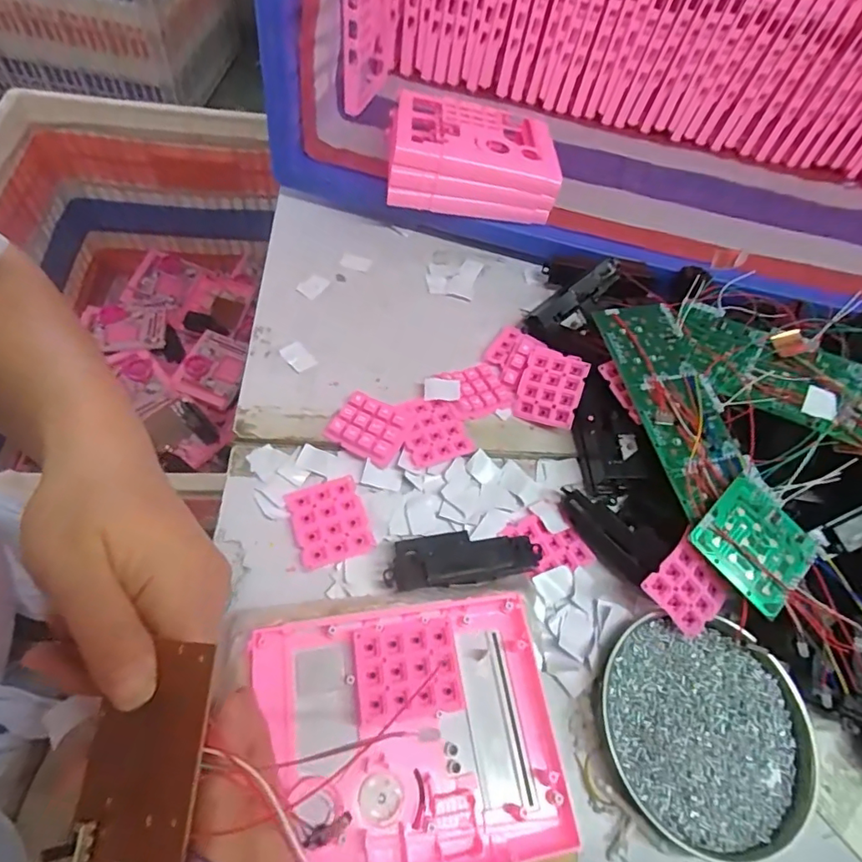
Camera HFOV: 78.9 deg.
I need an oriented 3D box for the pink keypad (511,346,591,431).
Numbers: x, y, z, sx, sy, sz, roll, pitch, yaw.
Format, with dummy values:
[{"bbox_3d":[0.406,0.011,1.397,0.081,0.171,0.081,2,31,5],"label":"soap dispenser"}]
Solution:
[{"bbox_3d":[0.101,-0.037,0.439,0.051,0.011,0.064,17,82,22],"label":"pink keypad"}]

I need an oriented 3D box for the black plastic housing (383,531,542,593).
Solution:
[{"bbox_3d":[0.023,0.088,0.359,0.106,0.027,0.039,-2,60,-11],"label":"black plastic housing"}]

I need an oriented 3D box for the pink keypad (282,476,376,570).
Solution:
[{"bbox_3d":[-0.073,0.065,0.376,0.050,0.006,0.058,-16,63,-18],"label":"pink keypad"}]

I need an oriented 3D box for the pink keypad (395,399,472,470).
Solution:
[{"bbox_3d":[0.001,-0.002,0.413,0.050,0.009,0.056,-17,65,-20],"label":"pink keypad"}]

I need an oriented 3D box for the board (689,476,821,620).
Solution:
[{"bbox_3d":[0.219,0.076,0.353,0.066,0.005,0.070,-42,82,-17],"label":"board"}]

